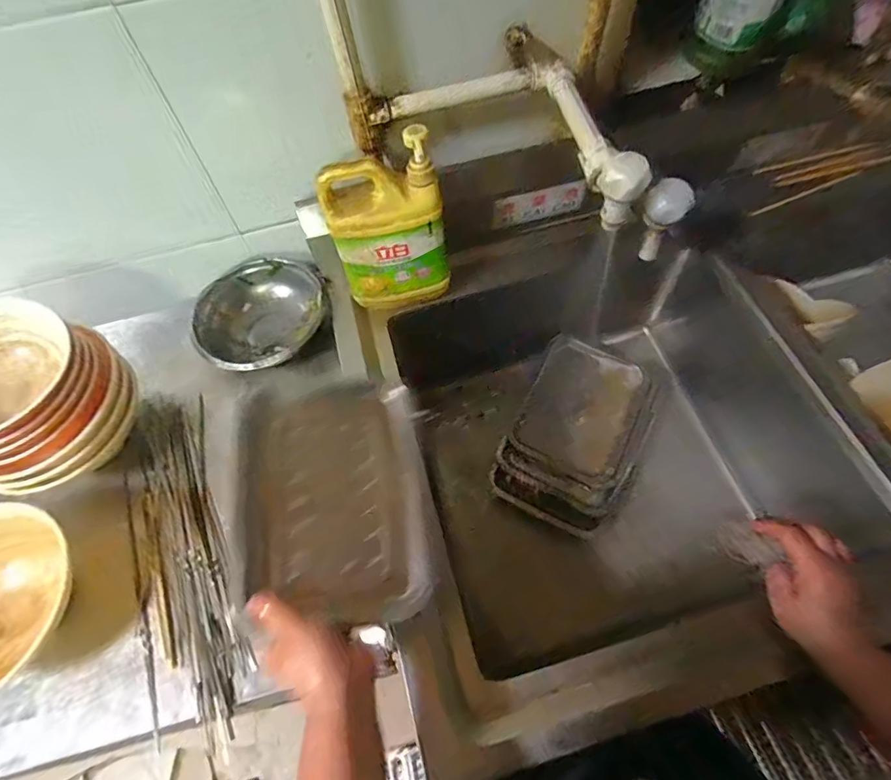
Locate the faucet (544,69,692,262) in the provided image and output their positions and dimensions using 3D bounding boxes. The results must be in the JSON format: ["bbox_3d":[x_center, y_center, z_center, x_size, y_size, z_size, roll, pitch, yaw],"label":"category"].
[{"bbox_3d":[0.193,-0.294,0.581,0.090,0.119,0.268,-10,61,-3],"label":"faucet"}]

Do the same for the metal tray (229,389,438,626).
[{"bbox_3d":[-0.114,0.111,0.502,0.199,0.045,0.248,-7,73,-15],"label":"metal tray"}]

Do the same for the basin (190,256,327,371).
[{"bbox_3d":[-0.297,-0.118,0.784,0.202,0.082,0.176,-24,63,-11],"label":"basin"}]

